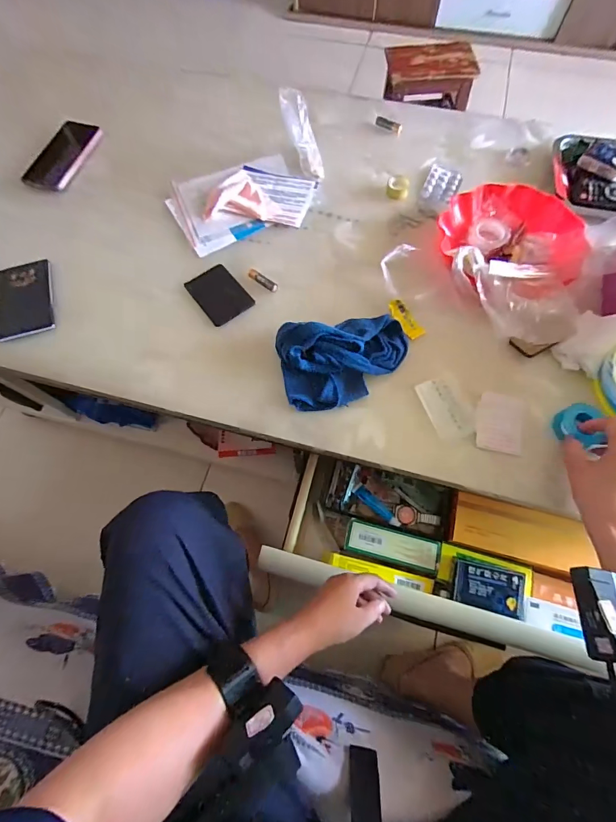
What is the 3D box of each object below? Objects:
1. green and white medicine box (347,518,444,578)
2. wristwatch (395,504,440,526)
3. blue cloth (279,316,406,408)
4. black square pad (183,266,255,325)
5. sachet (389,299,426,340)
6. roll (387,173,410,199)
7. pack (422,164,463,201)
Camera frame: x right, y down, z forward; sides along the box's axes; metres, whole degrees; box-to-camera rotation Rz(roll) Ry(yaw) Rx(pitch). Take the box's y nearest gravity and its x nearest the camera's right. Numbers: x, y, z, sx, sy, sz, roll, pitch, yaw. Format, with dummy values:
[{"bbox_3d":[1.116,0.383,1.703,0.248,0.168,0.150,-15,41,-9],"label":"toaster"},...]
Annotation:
[{"bbox_3d":[0.133,0.214,0.584,0.145,0.032,0.053,14,70,6],"label":"green and white medicine box"},{"bbox_3d":[0.180,0.173,0.612,0.070,0.012,0.032,6,69,3],"label":"wristwatch"},{"bbox_3d":[0.049,-0.067,0.465,0.167,0.041,0.115,-7,69,-1],"label":"blue cloth"},{"bbox_3d":[-0.130,-0.171,0.539,0.065,0.007,0.096,-37,73,-12],"label":"black square pad"},{"bbox_3d":[0.132,-0.126,0.509,0.026,0.010,0.062,-33,72,-11],"label":"sachet"},{"bbox_3d":[0.147,-0.367,0.605,0.036,0.019,0.039,0,69,1],"label":"roll"},{"bbox_3d":[0.224,-0.379,0.616,0.055,0.005,0.070,20,71,9],"label":"pack"}]

